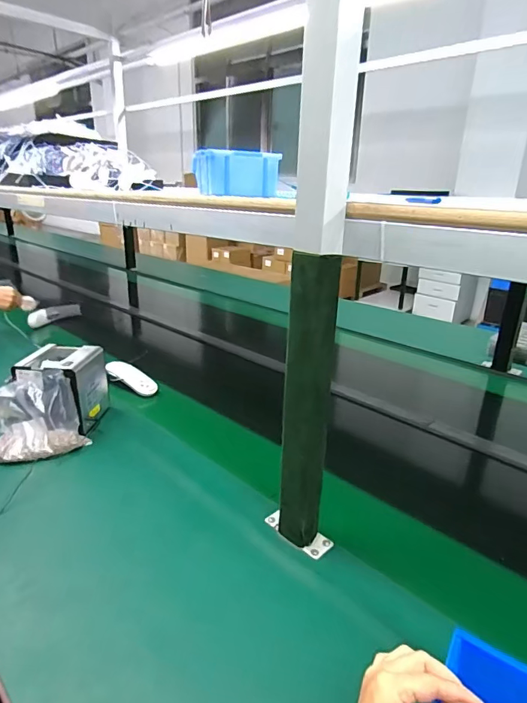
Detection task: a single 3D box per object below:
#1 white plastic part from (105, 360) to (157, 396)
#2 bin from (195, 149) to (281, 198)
[{"bbox_3d":[-0.325,0.063,1.079,0.155,0.027,0.061,29,32,26],"label":"white plastic part"},{"bbox_3d":[-0.047,-0.300,0.739,0.123,0.067,0.109,-6,22,-16],"label":"bin"}]

